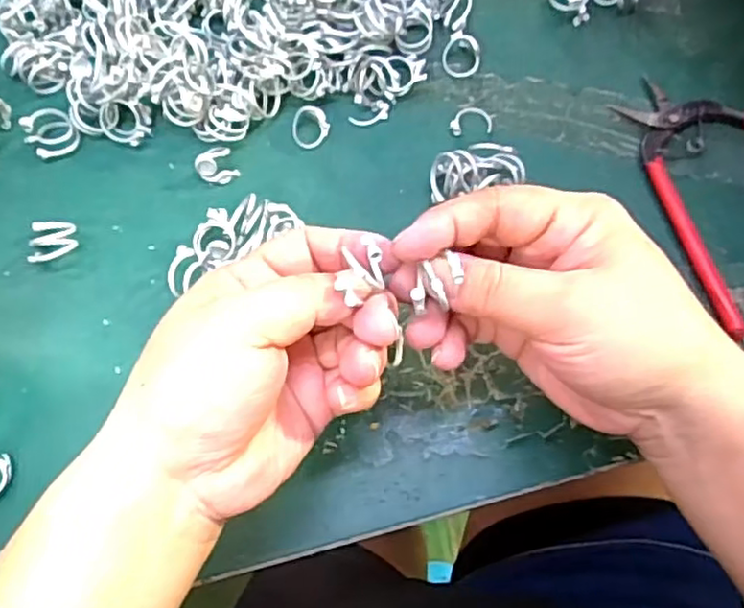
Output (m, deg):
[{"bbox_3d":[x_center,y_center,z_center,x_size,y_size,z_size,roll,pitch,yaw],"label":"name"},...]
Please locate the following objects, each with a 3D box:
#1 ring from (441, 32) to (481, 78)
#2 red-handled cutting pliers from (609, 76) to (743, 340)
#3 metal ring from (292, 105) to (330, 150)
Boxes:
[{"bbox_3d":[0.051,-0.143,0.381,0.022,0.018,0.020,0,70,0],"label":"ring"},{"bbox_3d":[0.212,-0.072,0.355,0.138,0.015,0.140,-21,71,-7],"label":"red-handled cutting pliers"},{"bbox_3d":[-0.033,-0.097,0.363,0.020,0.015,0.019,0,70,0],"label":"metal ring"}]

